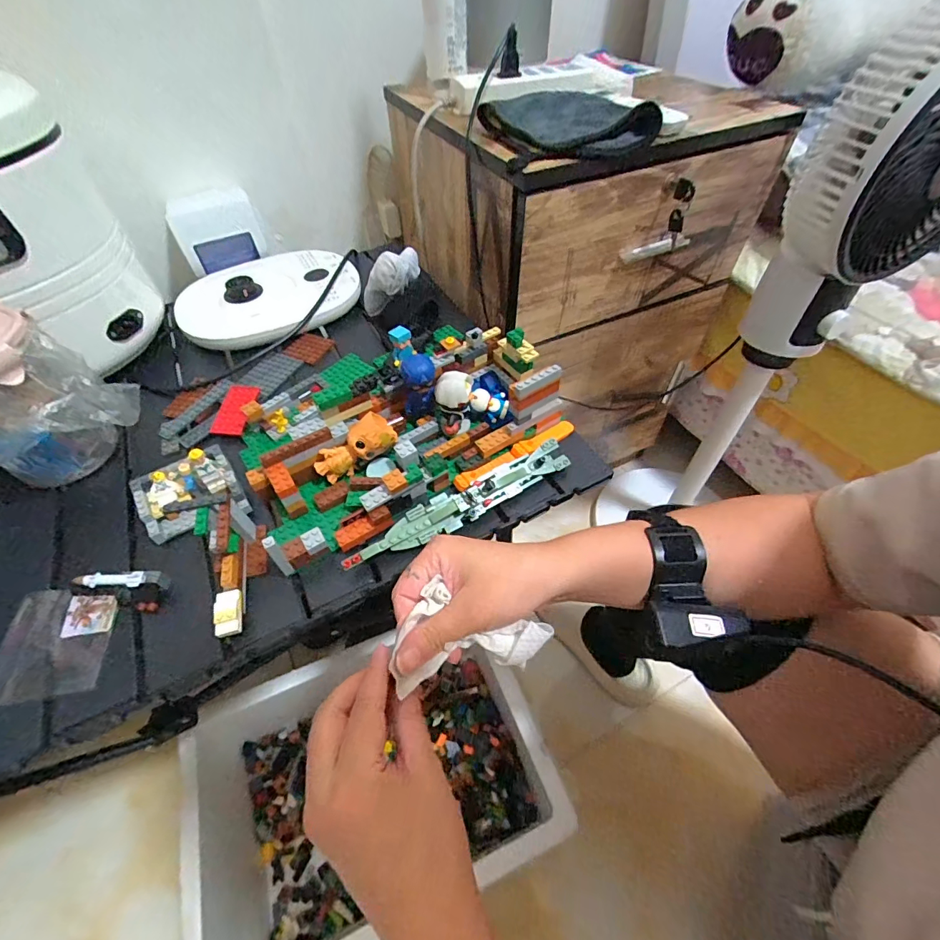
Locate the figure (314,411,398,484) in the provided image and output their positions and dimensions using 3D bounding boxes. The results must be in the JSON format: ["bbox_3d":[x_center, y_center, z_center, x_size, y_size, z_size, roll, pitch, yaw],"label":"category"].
[{"bbox_3d":[-0.106,-0.021,0.412,0.076,0.035,0.035,-35,54,10],"label":"figure"}]

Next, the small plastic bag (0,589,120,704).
[{"bbox_3d":[-0.317,0.129,0.342,0.076,0.005,0.081,-9,52,-5],"label":"small plastic bag"}]

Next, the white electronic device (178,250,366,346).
[{"bbox_3d":[-0.266,-0.235,0.595,0.229,0.030,0.173,-31,57,-20],"label":"white electronic device"}]

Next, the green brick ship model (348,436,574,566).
[{"bbox_3d":[-0.006,0.028,0.394,0.215,0.023,0.027,-27,56,-17],"label":"green brick ship model"}]

